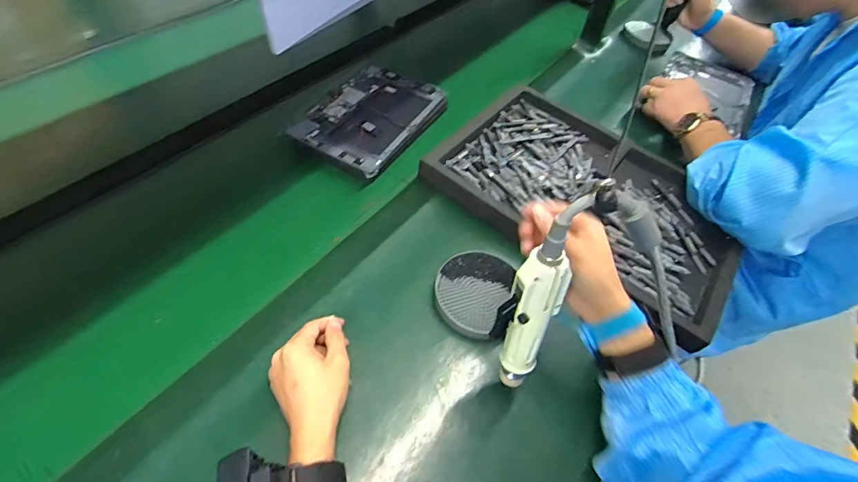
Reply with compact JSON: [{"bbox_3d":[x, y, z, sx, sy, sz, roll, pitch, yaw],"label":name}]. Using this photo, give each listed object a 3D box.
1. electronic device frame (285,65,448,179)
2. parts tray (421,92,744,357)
[{"bbox_3d":[-0.095,-0.202,0.721,0.172,0.031,0.249,24,52,14],"label":"electronic device frame"},{"bbox_3d":[0.230,-0.078,0.647,0.424,0.039,0.301,32,55,20],"label":"parts tray"}]

